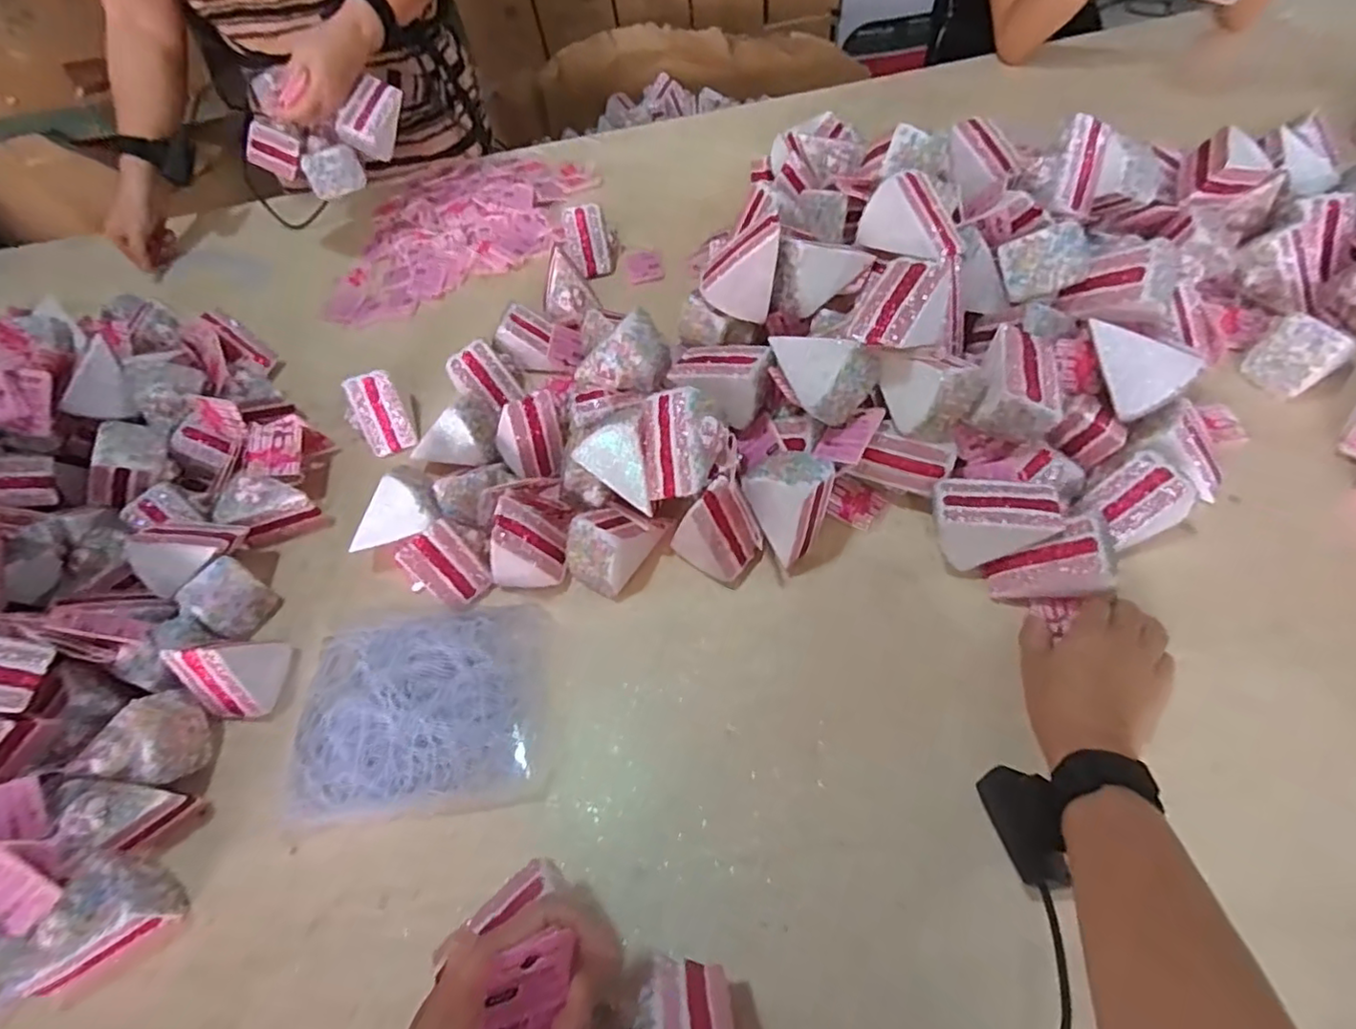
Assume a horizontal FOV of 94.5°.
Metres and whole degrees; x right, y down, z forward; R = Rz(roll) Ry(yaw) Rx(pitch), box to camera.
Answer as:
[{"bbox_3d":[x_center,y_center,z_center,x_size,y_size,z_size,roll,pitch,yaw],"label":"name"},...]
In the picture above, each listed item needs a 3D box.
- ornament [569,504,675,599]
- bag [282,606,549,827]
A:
[{"bbox_3d":[-0.059,0.025,0.569,0.056,0.064,0.086,30,65,24],"label":"ornament"},{"bbox_3d":[-0.219,0.158,0.527,0.214,0.030,0.166,-6,56,4],"label":"bag"}]

